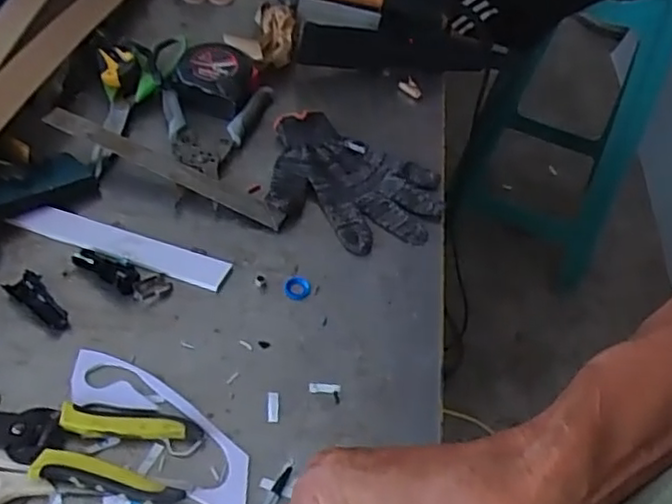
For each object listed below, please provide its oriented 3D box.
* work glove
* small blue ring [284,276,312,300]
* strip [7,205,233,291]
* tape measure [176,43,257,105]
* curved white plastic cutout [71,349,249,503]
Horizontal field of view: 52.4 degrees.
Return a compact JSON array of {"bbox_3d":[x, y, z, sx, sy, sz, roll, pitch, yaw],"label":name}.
[{"bbox_3d":[0.010,-0.070,0.683,0.184,0.022,0.146,23,50,14],"label":"work glove"},{"bbox_3d":[-0.034,0.032,0.604,0.024,0.004,0.023,3,49,-4],"label":"small blue ring"},{"bbox_3d":[-0.191,-0.007,0.609,0.194,0.007,0.031,18,62,6],"label":"strip"},{"bbox_3d":[-0.132,-0.193,0.758,0.082,0.042,0.082,2,50,-8],"label":"tape measure"},{"bbox_3d":[-0.129,0.127,0.504,0.178,0.006,0.050,30,52,19],"label":"curved white plastic cutout"}]

